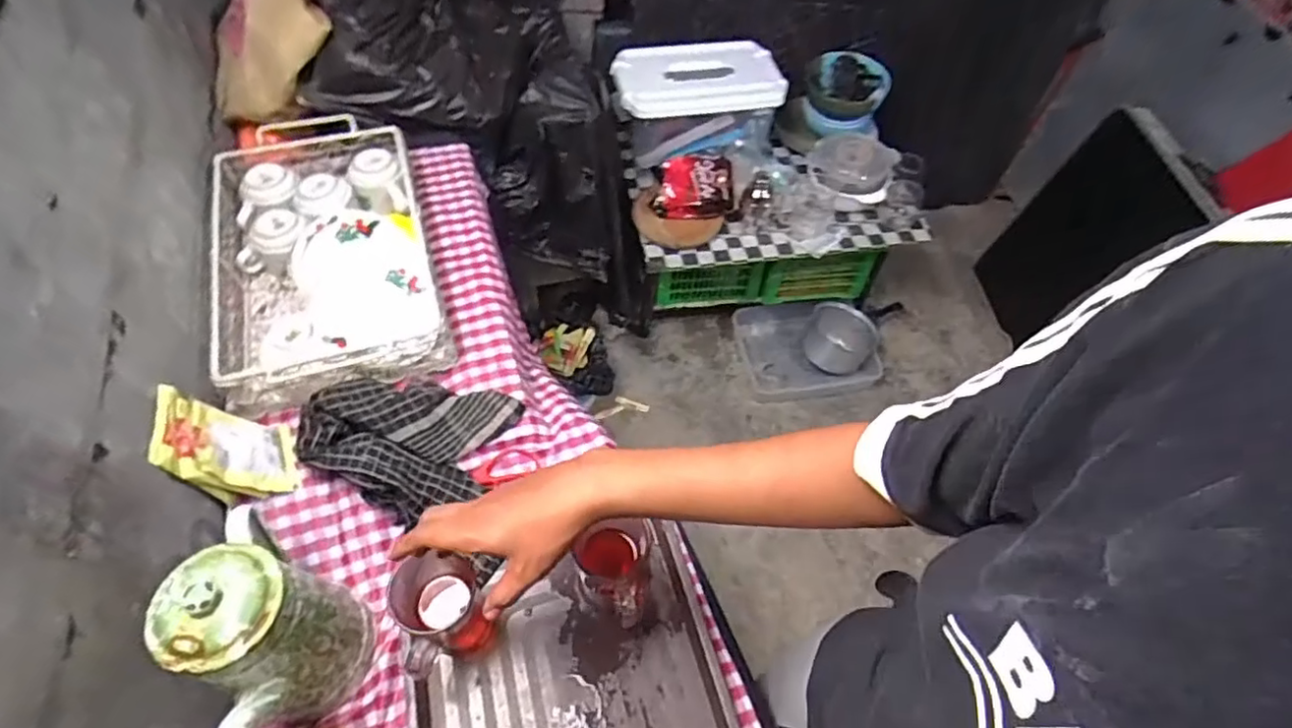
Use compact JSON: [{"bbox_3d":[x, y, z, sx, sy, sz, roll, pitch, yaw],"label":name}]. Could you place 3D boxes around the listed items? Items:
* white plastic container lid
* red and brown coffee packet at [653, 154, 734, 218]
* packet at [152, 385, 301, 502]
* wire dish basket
[{"bbox_3d":[0.124,-0.705,1.530,0.412,0.075,0.232,-8,56,-9],"label":"white plastic container lid"},{"bbox_3d":[0.118,-0.430,1.503,0.176,0.078,0.148,4,55,-1],"label":"red and brown coffee packet"},{"bbox_3d":[-0.444,0.084,0.668,0.083,0.119,0.101,-14,57,-13],"label":"packet"},{"bbox_3d":[-0.432,-0.149,0.834,0.262,0.104,0.424,-15,58,-13],"label":"wire dish basket"}]

